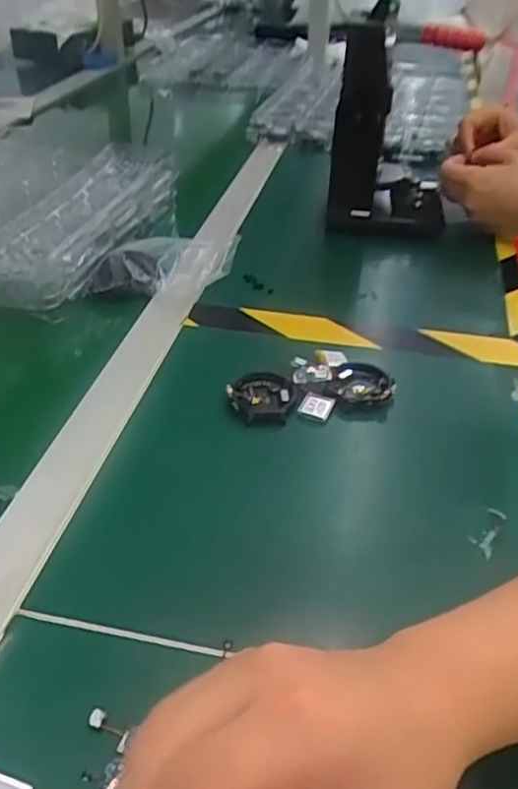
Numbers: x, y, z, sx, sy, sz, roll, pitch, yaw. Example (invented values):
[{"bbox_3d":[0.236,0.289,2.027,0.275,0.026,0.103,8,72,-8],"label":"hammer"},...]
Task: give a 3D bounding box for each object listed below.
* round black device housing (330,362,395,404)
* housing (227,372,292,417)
[{"bbox_3d":[0.078,-0.007,0.508,0.045,0.014,0.043,1,37,0],"label":"round black device housing"},{"bbox_3d":[0.001,0.001,0.490,0.045,0.012,0.046,1,37,0],"label":"housing"}]

